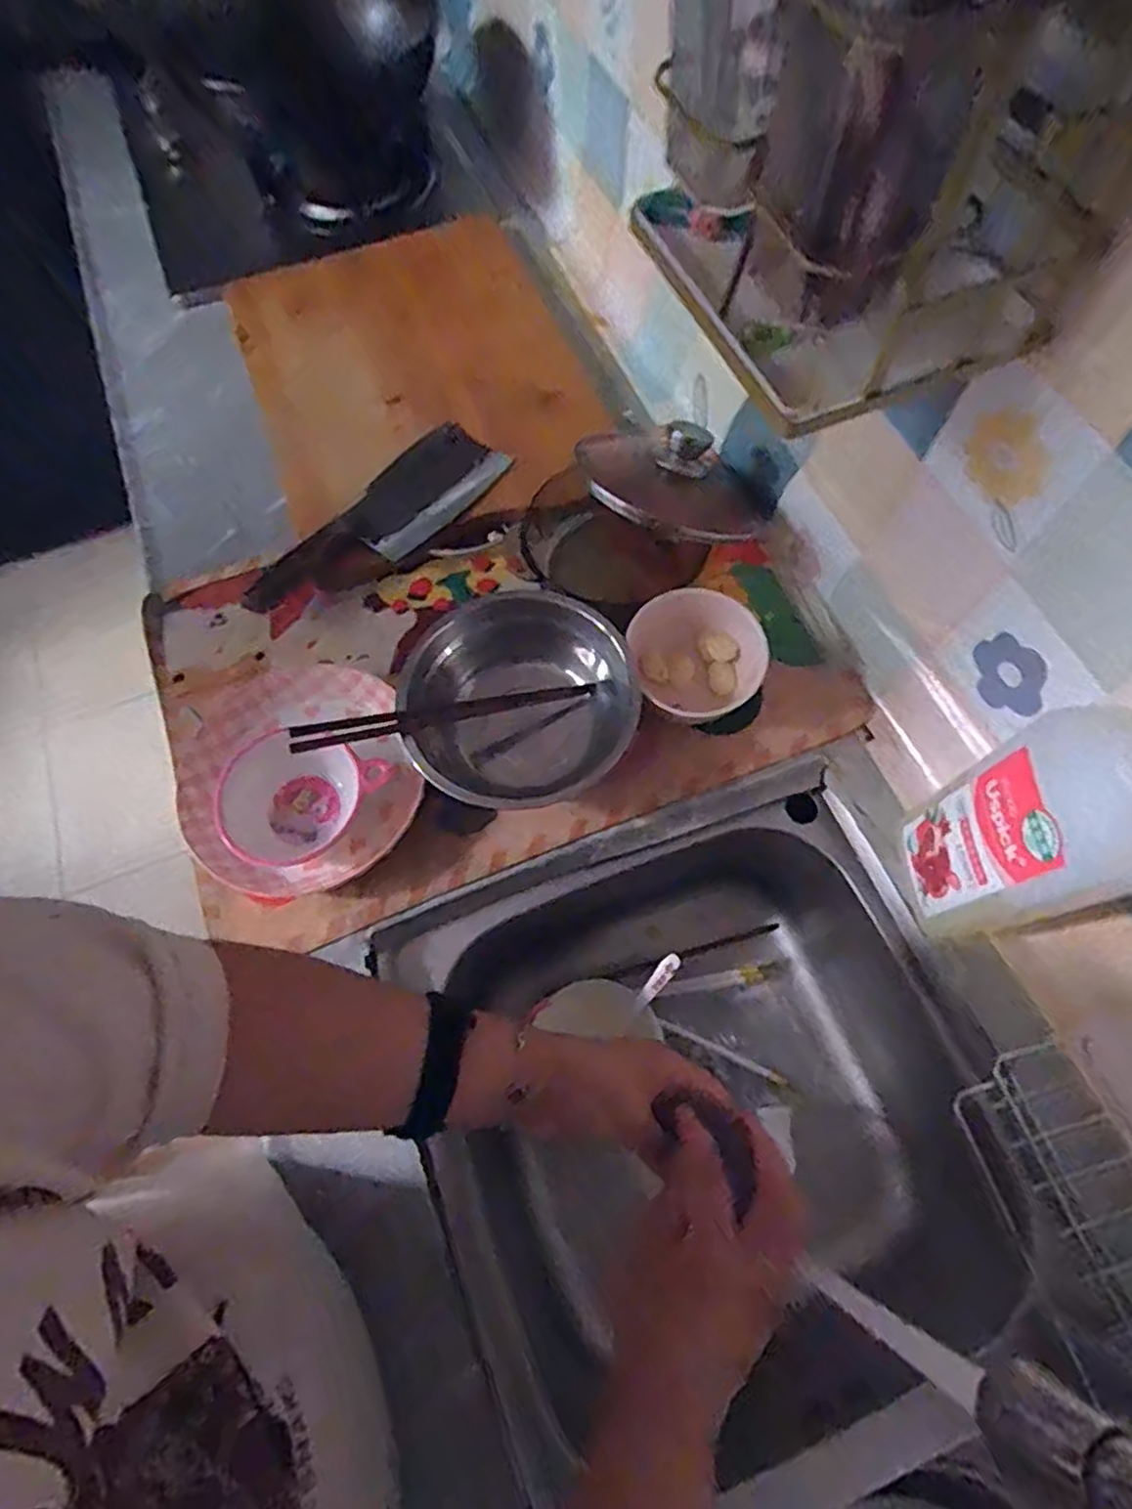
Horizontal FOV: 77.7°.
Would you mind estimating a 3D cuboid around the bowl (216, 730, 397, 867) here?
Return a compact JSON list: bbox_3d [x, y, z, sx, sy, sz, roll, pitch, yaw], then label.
[{"bbox_3d":[-0.212,0.036,0.548,0.112,0.039,0.104,24,70,11],"label":"bowl"}]

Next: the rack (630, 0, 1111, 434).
[{"bbox_3d":[0.145,-0.294,0.340,0.153,0.143,0.174,-20,68,-6],"label":"rack"}]

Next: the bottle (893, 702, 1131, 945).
[{"bbox_3d":[0.279,0.040,0.408,0.052,0.269,0.095,-11,67,-3],"label":"bottle"}]

